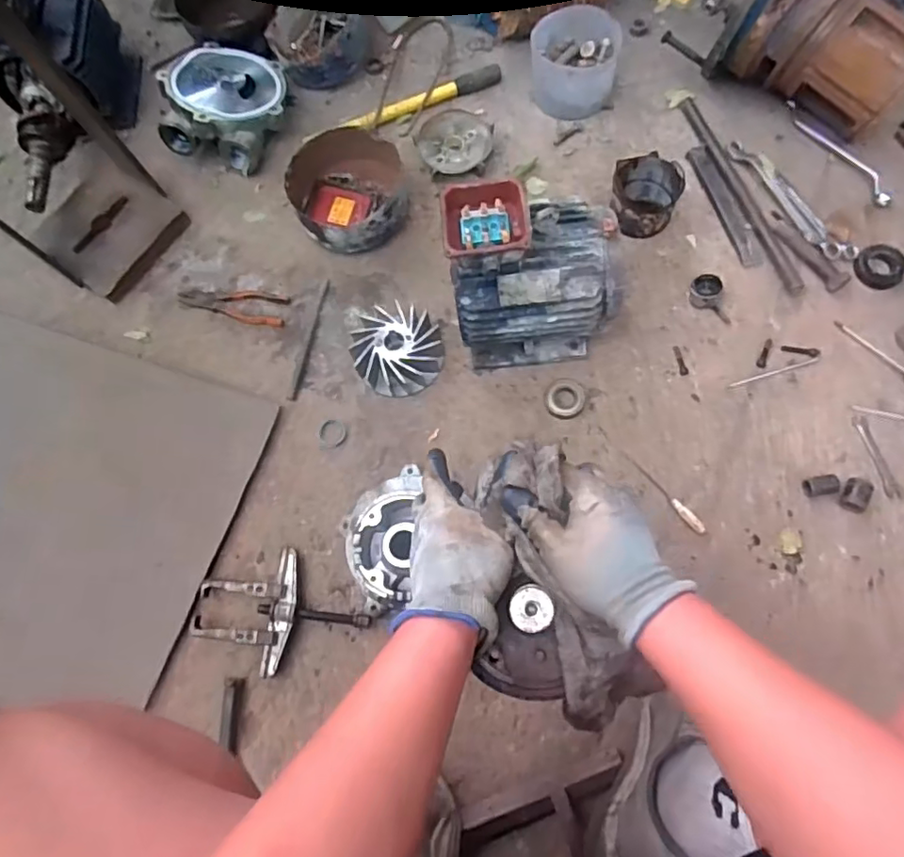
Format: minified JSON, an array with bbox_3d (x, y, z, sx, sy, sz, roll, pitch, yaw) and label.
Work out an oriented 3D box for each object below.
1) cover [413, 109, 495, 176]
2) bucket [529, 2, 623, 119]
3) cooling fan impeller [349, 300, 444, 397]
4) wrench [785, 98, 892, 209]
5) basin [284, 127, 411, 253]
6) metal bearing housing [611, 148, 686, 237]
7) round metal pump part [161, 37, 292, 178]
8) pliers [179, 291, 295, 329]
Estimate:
[{"bbox_3d":[0.005,-0.496,1.018,0.128,0.028,0.121,-1,72,4],"label":"cover"},{"bbox_3d":[0.210,-0.618,1.004,0.144,0.102,0.144,-1,72,4],"label":"bucket"},{"bbox_3d":[-0.083,-0.122,0.893,0.132,0.052,0.138,-1,72,4],"label":"cooling fan impeller"},{"bbox_3d":[0.620,-0.443,0.945,0.028,0.025,0.234,-28,73,-7],"label":"wrench"},{"bbox_3d":[-0.164,-0.386,0.966,0.183,0.101,0.181,-1,72,4],"label":"basin"},{"bbox_3d":[0.301,-0.360,0.920,0.101,0.073,0.101,-1,72,4],"label":"metal bearing housing"},{"bbox_3d":[-0.400,-0.579,1.049,0.187,0.108,0.221,-1,72,5],"label":"round metal pump part"},{"bbox_3d":[-0.359,-0.204,0.967,0.181,0.011,0.060,10,73,8],"label":"pliers"}]

